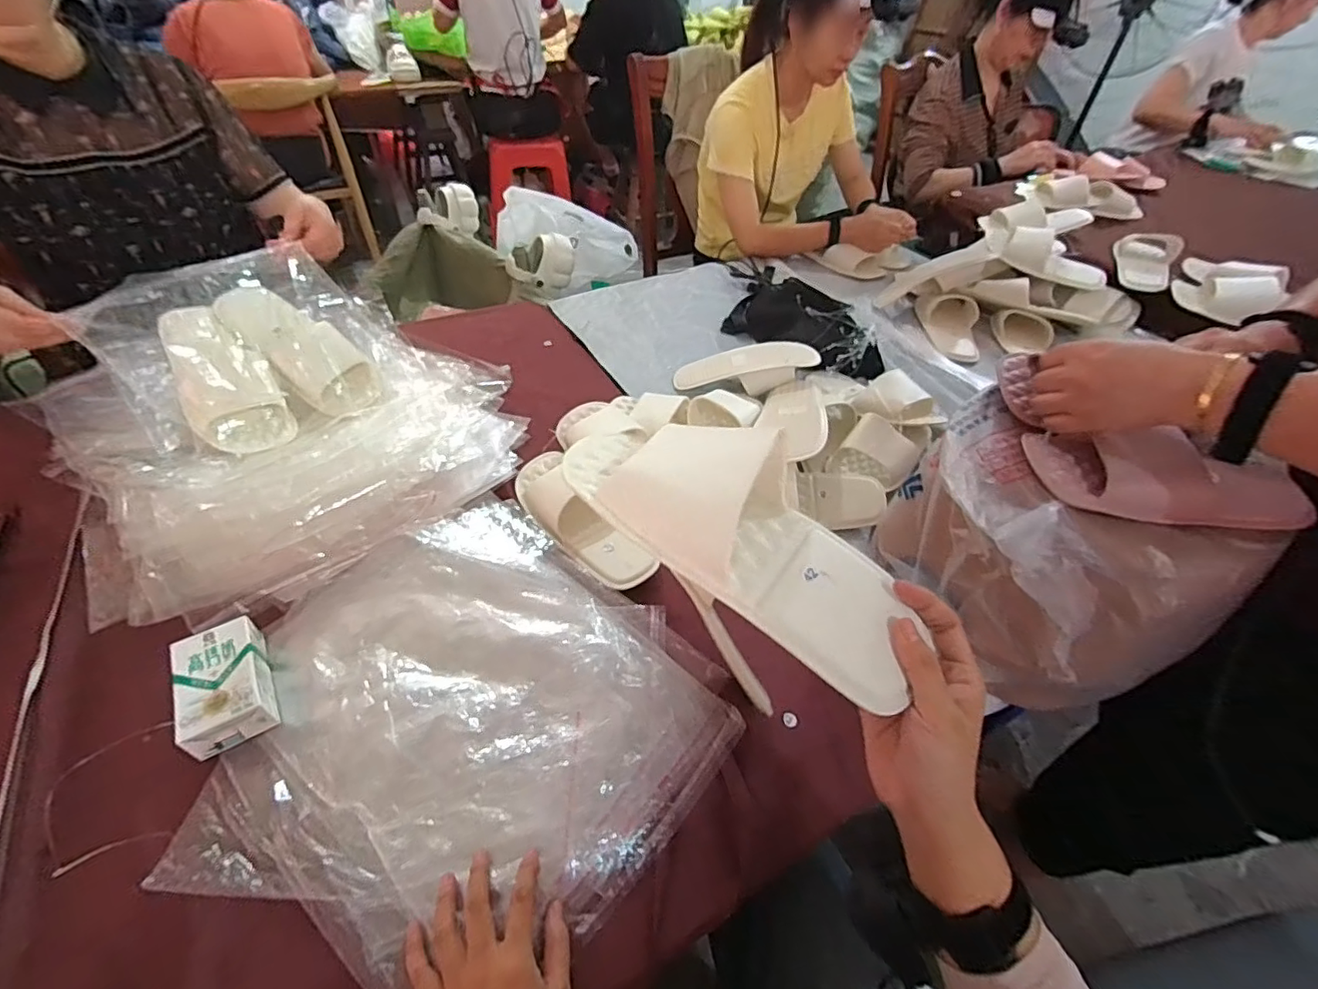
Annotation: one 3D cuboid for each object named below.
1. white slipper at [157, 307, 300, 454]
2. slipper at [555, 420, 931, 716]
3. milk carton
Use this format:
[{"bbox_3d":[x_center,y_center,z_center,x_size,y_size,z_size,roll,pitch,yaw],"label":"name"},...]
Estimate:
[{"bbox_3d":[-0.519,-0.142,0.681,0.095,0.057,0.207,-32,84,-30],"label":"white slipper"},{"bbox_3d":[0.056,0.020,0.370,0.252,0.067,0.115,39,54,13],"label":"slipper"},{"bbox_3d":[-0.405,0.177,0.539,0.065,0.045,0.111,-20,51,-22],"label":"milk carton"}]

